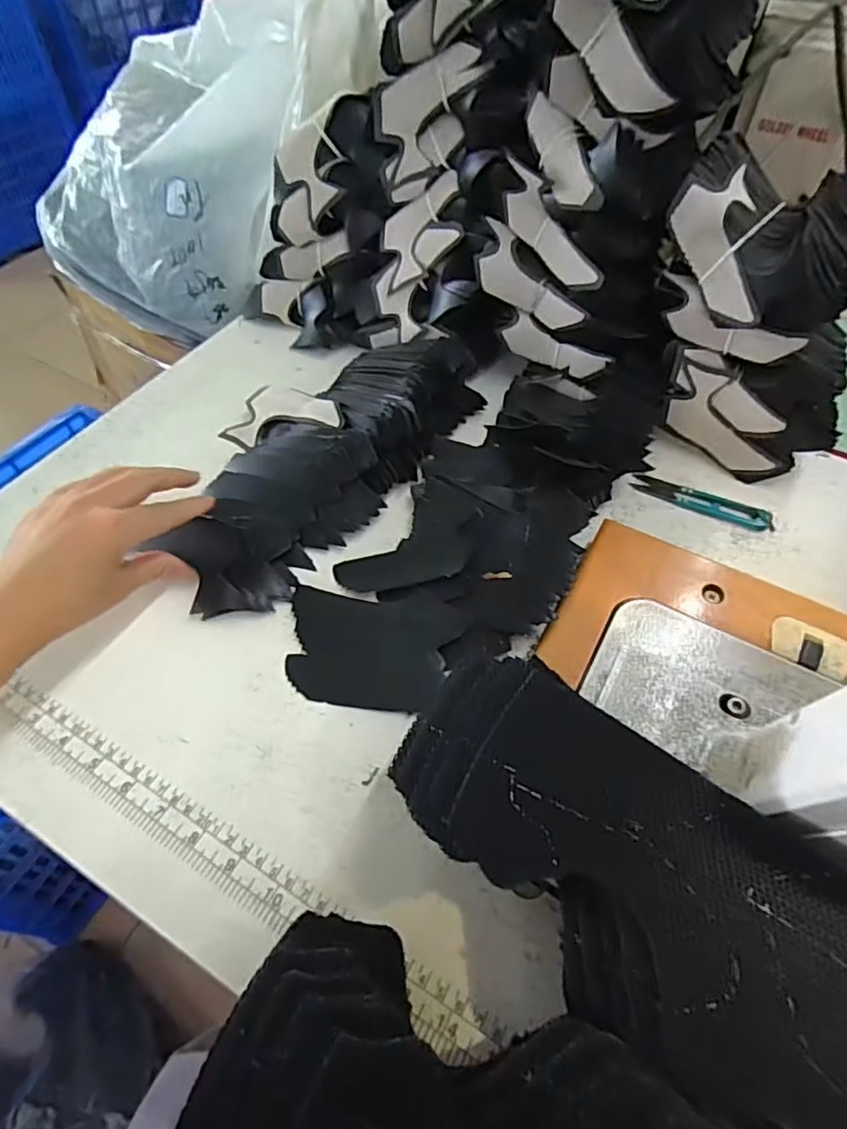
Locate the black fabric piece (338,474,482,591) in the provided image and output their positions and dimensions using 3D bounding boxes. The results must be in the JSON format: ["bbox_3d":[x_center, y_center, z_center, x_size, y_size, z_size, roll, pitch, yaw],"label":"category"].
[{"bbox_3d":[-0.004,-0.014,0.426,0.069,0.009,0.106,37,78,25],"label":"black fabric piece"}]

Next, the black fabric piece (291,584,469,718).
[{"bbox_3d":[-0.035,0.054,0.383,0.107,0.013,0.070,9,55,5],"label":"black fabric piece"}]

